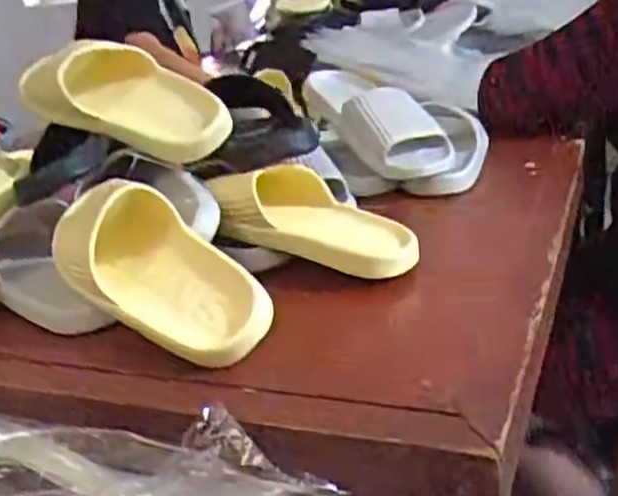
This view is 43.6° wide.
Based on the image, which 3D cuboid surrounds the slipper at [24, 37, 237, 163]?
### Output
[{"bbox_3d":[-0.183,-0.151,0.755,0.235,0.099,0.073,18,29,14],"label":"slipper"}]

